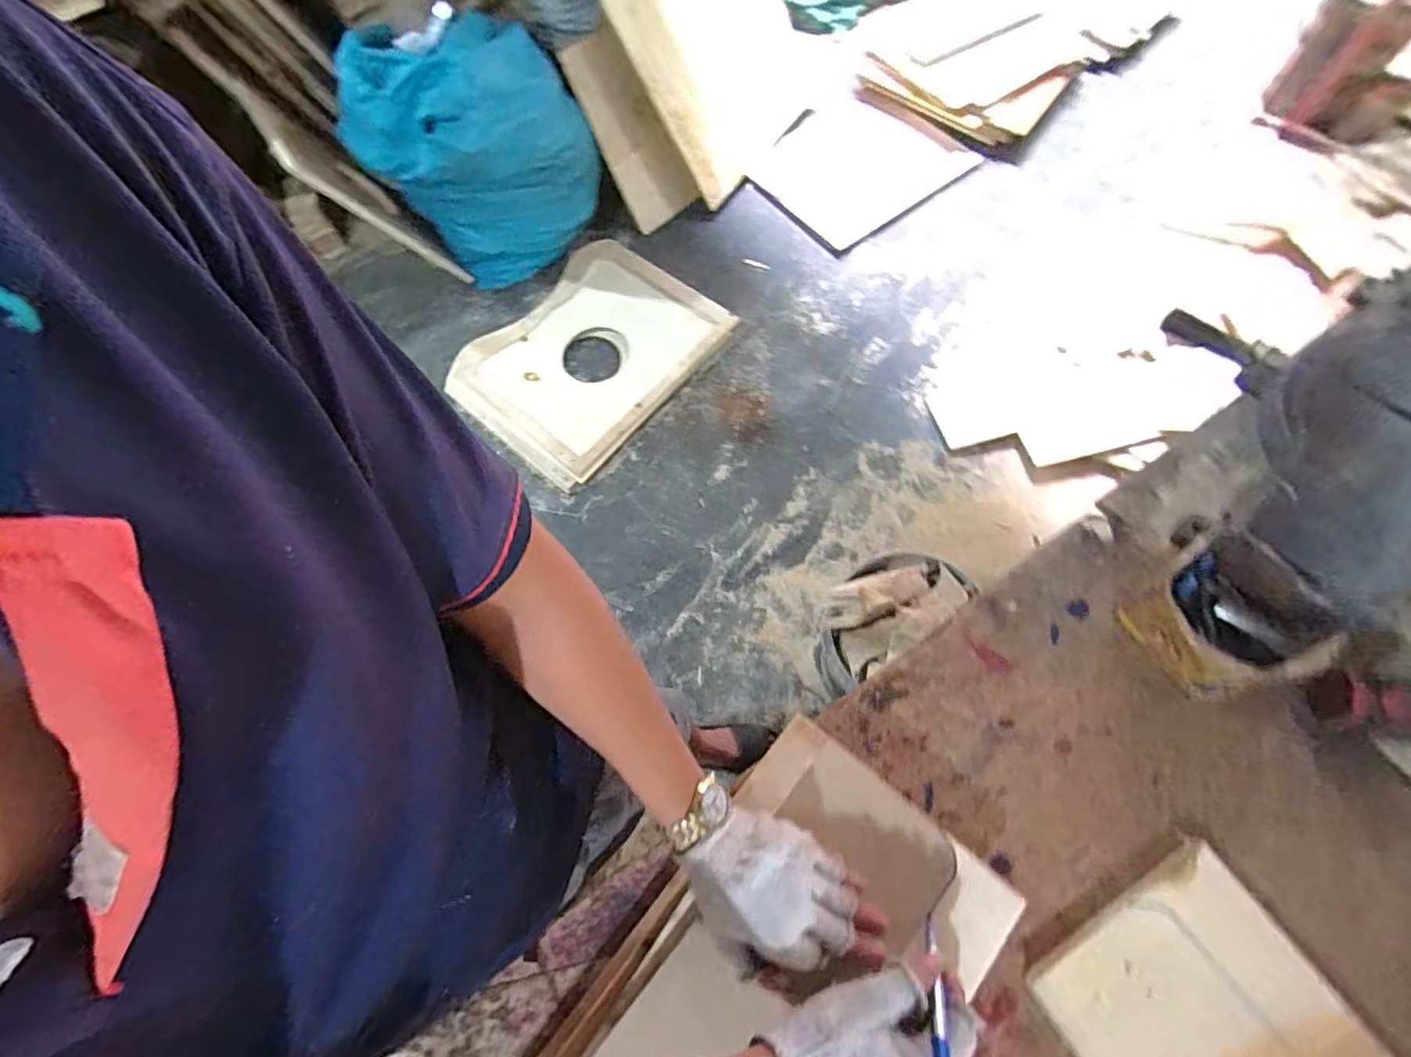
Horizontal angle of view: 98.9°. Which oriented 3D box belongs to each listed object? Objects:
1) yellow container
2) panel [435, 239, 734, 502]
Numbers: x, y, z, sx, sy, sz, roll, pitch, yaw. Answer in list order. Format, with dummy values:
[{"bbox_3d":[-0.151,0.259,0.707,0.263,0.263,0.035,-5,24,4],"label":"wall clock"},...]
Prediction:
[{"bbox_3d":[0.466,0.085,0.545,0.114,0.078,0.124,-34,68,-10],"label":"yellow container"},{"bbox_3d":[-0.321,-0.521,1.722,0.573,0.060,0.647,41,83,17],"label":"panel"}]

